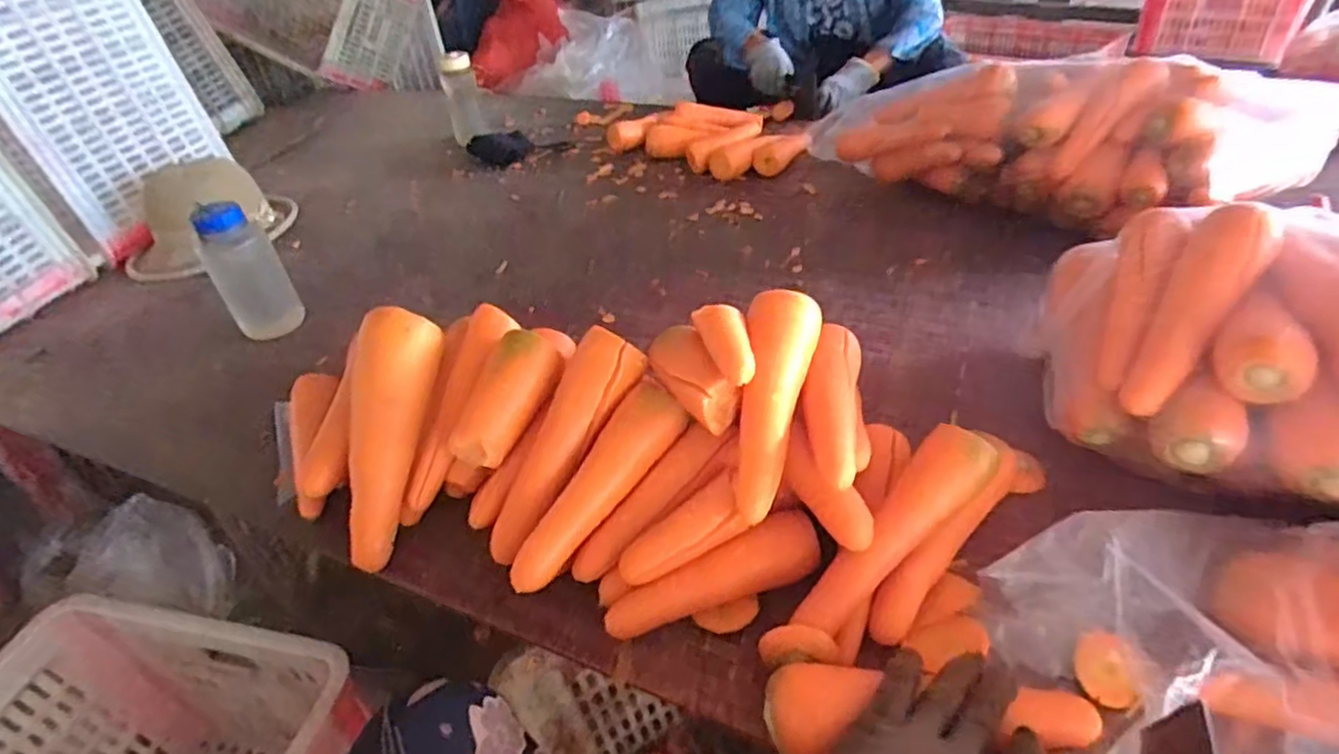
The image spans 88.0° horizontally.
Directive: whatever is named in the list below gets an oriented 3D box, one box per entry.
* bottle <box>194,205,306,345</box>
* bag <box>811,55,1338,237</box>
[{"bbox_3d":[-0.545,-0.139,0.892,0.076,0.171,0.067,-19,41,-14],"label":"bottle"},{"bbox_3d":[0.490,-0.337,0.951,0.651,0.157,0.202,19,47,29],"label":"bag"}]

